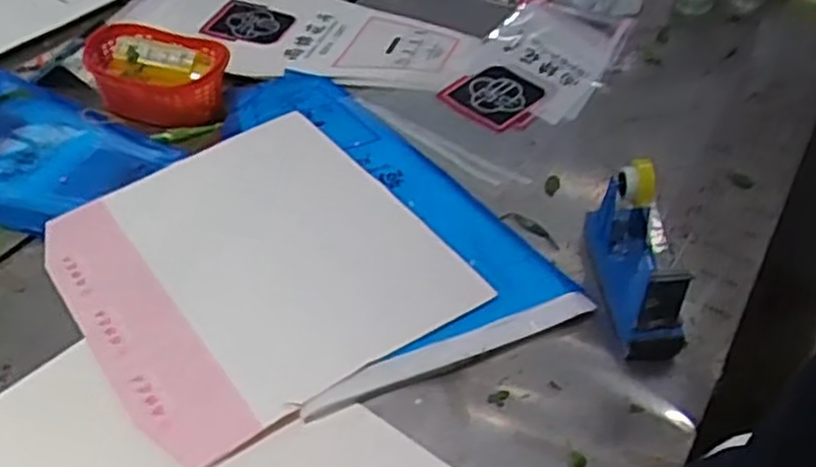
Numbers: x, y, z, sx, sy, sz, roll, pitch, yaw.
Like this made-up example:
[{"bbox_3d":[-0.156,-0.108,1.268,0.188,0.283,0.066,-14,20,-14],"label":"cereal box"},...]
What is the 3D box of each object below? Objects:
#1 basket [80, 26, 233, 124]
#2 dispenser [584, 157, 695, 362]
[{"bbox_3d":[-0.371,-0.236,1.144,0.207,0.082,0.140,-3,44,-3],"label":"basket"},{"bbox_3d":[0.259,0.020,0.848,0.082,0.132,0.193,-2,44,-2],"label":"dispenser"}]

